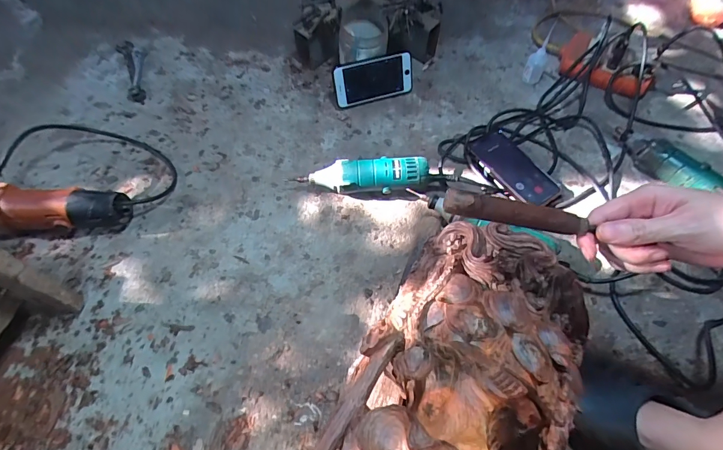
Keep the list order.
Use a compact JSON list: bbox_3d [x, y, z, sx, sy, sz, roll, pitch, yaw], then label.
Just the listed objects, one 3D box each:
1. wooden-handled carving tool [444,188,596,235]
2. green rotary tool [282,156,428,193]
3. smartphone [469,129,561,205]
[{"bbox_3d":[0.126,-0.010,0.316,0.117,0.018,0.018,11,58,-1],"label":"wooden-handled carving tool"},{"bbox_3d":[-0.002,-0.078,0.632,0.218,0.058,0.049,-1,57,0],"label":"green rotary tool"},{"bbox_3d":[0.263,-0.101,0.664,0.085,0.014,0.160,-31,67,-25],"label":"smartphone"}]

